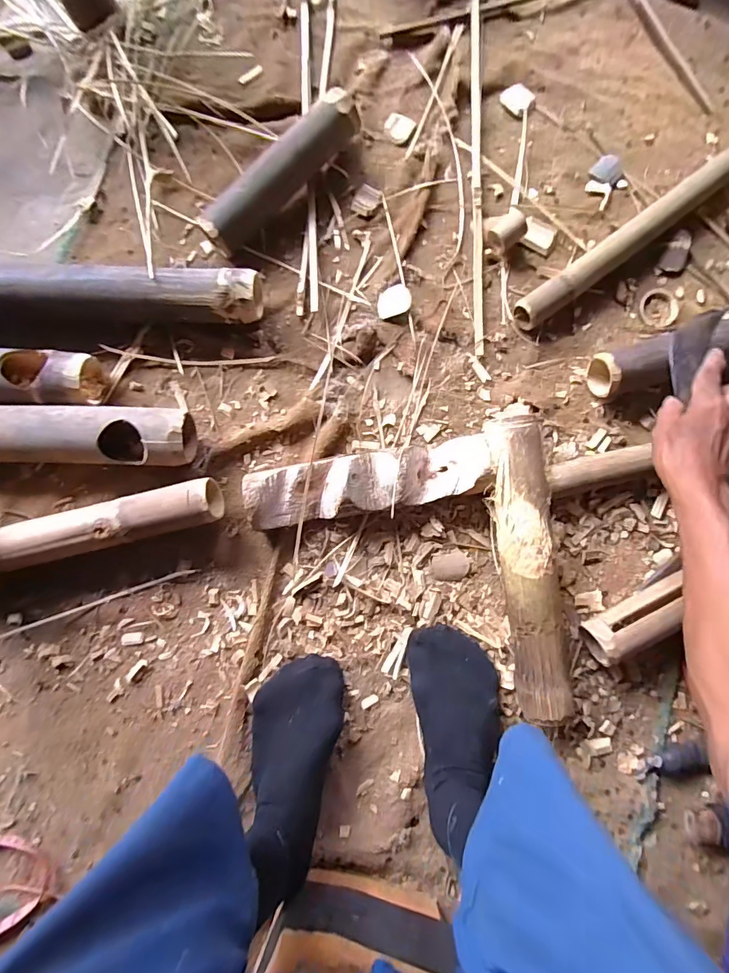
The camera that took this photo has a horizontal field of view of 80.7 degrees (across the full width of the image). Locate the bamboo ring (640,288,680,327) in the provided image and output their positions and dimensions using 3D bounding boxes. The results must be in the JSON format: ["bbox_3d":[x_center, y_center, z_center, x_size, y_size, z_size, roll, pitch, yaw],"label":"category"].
[{"bbox_3d":[0.411,-0.250,0.598,0.052,0.006,0.057,0,84,0],"label":"bamboo ring"}]

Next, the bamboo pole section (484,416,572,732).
[{"bbox_3d":[0.193,0.092,0.526,0.074,0.064,0.360,-1,84,-2],"label":"bamboo pole section"}]

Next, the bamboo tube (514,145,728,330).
[{"bbox_3d":[0.465,-0.419,0.601,0.631,0.045,0.049,-38,85,-4],"label":"bamboo tube"}]

